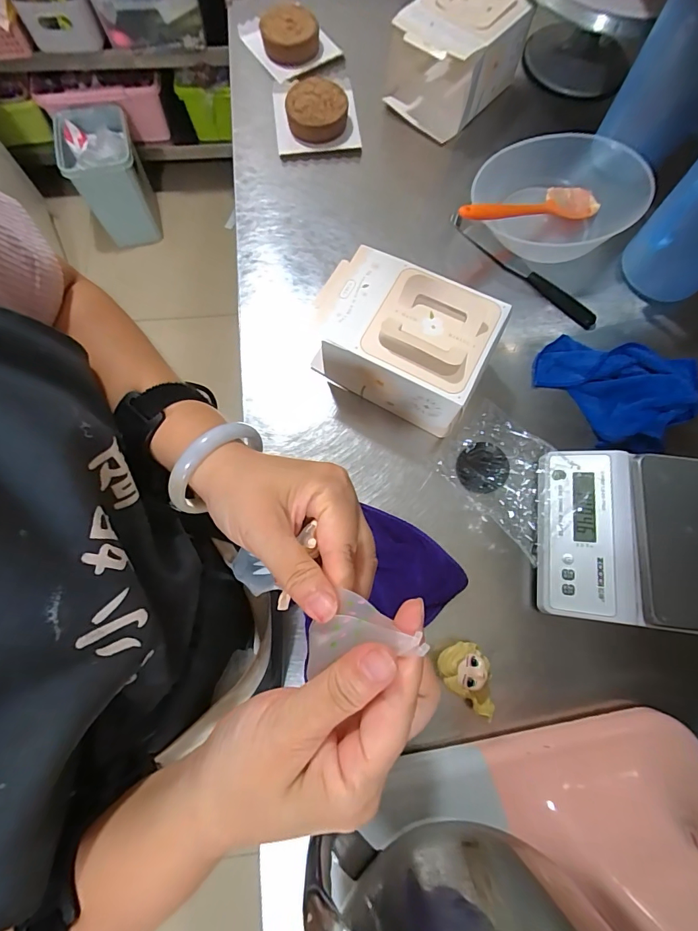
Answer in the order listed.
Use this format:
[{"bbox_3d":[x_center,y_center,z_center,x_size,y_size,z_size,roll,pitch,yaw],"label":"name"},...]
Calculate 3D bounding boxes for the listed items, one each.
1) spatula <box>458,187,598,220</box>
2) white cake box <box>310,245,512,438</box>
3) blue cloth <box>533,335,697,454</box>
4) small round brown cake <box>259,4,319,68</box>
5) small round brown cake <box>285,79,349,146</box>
[{"bbox_3d":[0.253,-0.368,0.589,0.263,0.022,0.055,-20,76,-24],"label":"spatula"},{"bbox_3d":[0.060,-0.146,0.507,0.196,0.121,0.141,27,76,5],"label":"white cake box"},{"bbox_3d":[0.347,-0.099,0.538,0.203,0.052,0.150,14,75,2],"label":"blue cloth"},{"bbox_3d":[-0.101,-0.742,0.715,0.097,0.029,0.102,1,75,-2],"label":"small round brown cake"},{"bbox_3d":[-0.050,-0.559,0.666,0.094,0.037,0.099,1,75,-2],"label":"small round brown cake"}]

